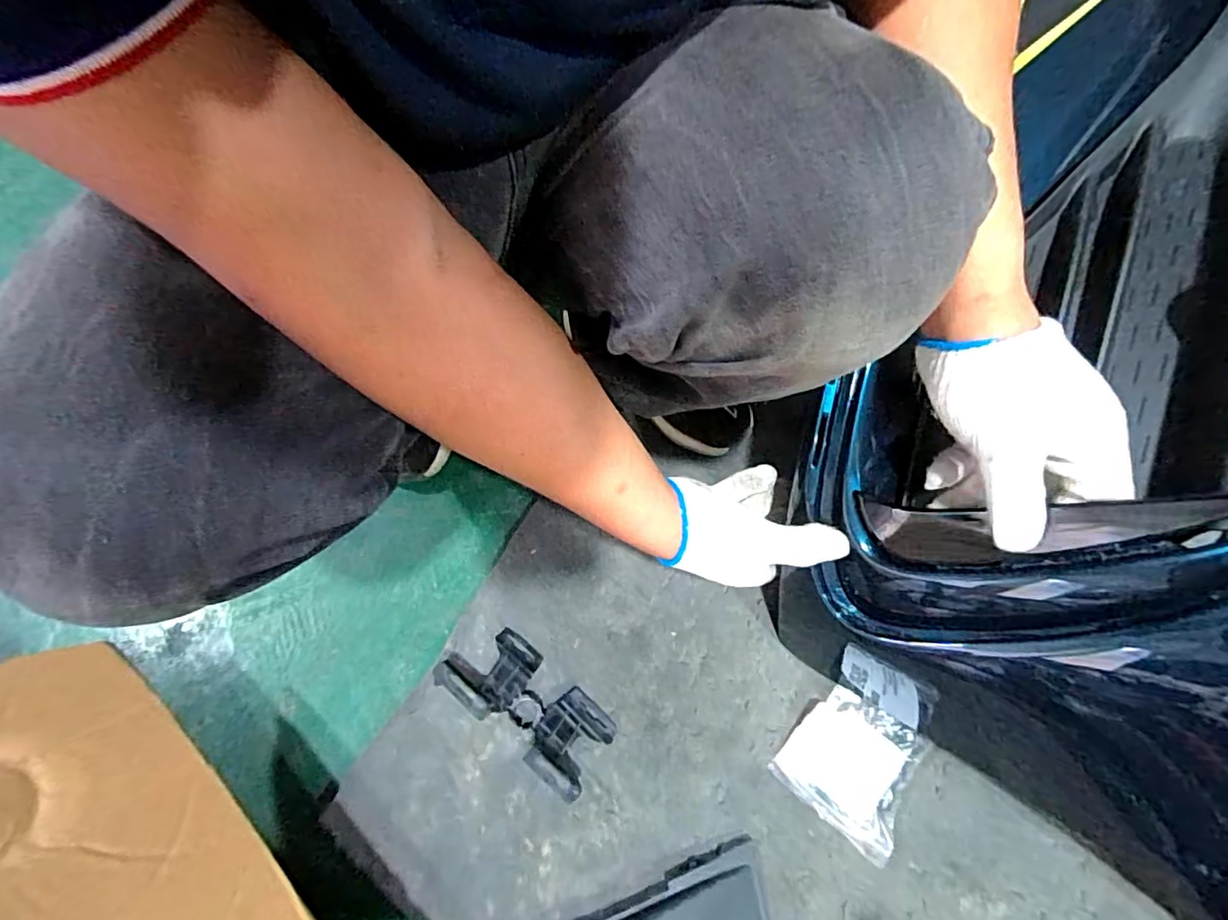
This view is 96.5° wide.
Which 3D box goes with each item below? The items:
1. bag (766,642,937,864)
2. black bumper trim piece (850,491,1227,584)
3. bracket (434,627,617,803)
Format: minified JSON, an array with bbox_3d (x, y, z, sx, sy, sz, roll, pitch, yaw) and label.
[{"bbox_3d":[0.222,0.252,0.488,0.104,0.028,0.142,36,69,15],"label":"bag"},{"bbox_3d":[0.260,0.048,0.351,0.194,0.076,0.044,-7,56,43],"label":"black bumper trim piece"},{"bbox_3d":[-0.078,0.217,0.492,0.157,0.046,0.071,37,70,15],"label":"bracket"}]

